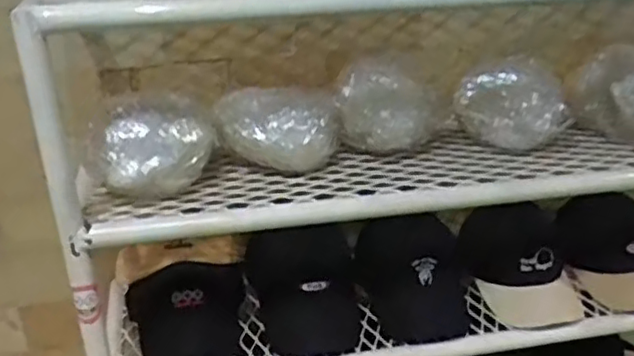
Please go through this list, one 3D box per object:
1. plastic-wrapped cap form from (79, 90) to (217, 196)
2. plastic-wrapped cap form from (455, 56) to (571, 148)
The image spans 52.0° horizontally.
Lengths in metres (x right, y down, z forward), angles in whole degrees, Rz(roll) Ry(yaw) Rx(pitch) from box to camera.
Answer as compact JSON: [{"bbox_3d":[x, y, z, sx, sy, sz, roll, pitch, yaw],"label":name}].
[{"bbox_3d":[-0.214,-0.037,0.825,0.148,0.129,0.105,0,27,2],"label":"plastic-wrapped cap form"},{"bbox_3d":[0.293,-0.120,0.983,0.152,0.124,0.130,-11,29,-20],"label":"plastic-wrapped cap form"}]

